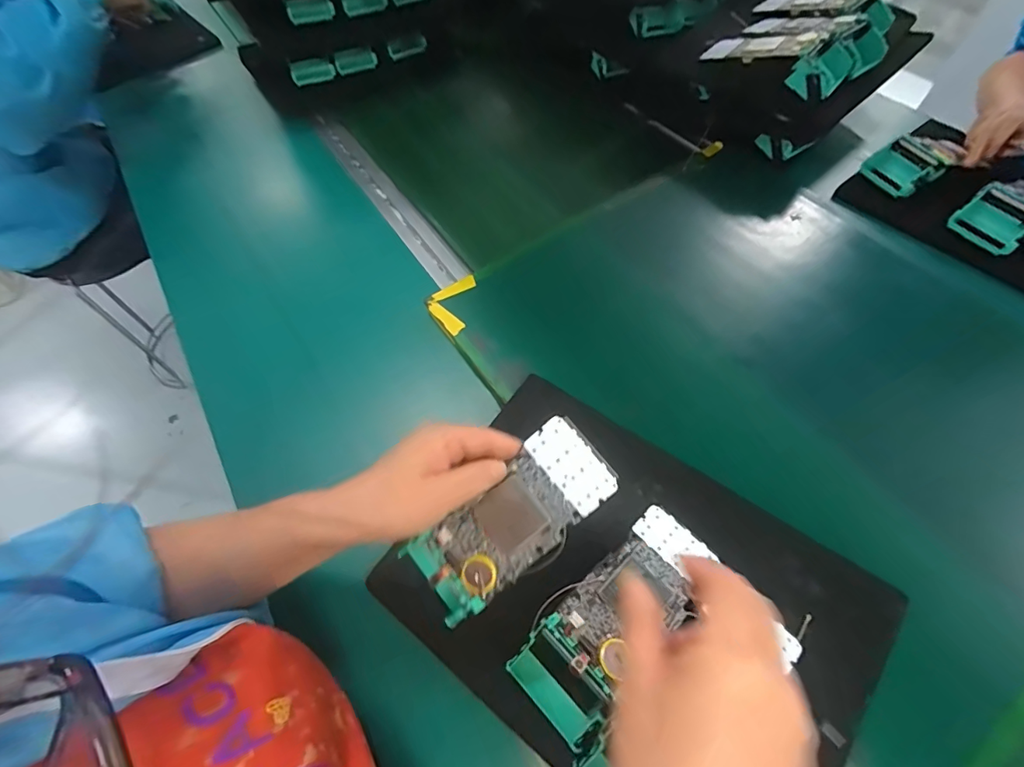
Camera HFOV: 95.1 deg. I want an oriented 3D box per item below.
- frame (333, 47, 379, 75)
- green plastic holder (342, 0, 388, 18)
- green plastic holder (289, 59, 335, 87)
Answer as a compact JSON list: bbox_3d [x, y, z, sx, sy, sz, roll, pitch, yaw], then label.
[{"bbox_3d":[-0.262,-0.544,0.791,0.067,0.034,0.011,-15,59,-5],"label":"frame"},{"bbox_3d":[-0.233,-0.604,0.739,0.070,0.031,0.011,-31,62,-14],"label":"green plastic holder"},{"bbox_3d":[-0.329,-0.516,0.775,0.068,0.035,0.008,-27,61,-12],"label":"green plastic holder"}]

